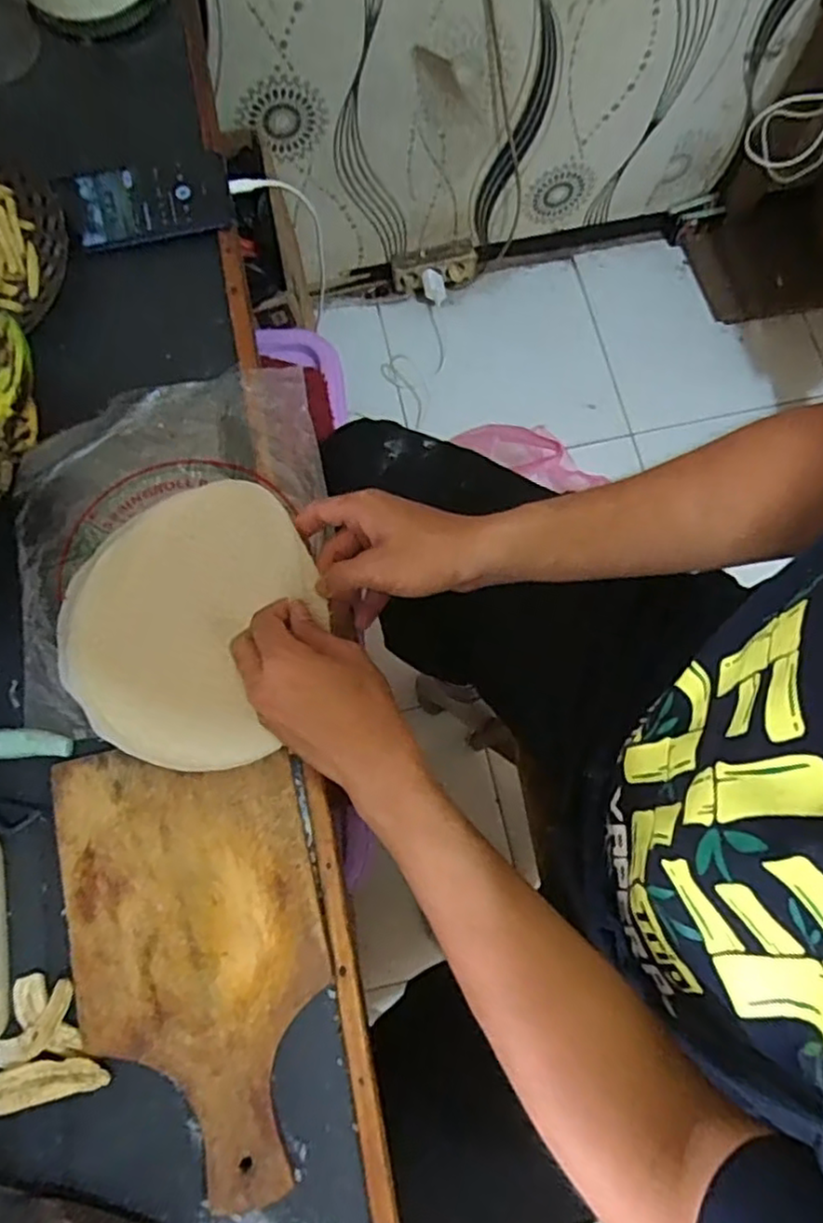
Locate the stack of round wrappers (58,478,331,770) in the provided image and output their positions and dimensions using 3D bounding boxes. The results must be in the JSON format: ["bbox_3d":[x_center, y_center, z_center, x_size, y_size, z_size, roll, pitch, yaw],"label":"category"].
[{"bbox_3d":[-0.158,0.003,0.483,0.184,0.052,0.200,28,78,6],"label":"stack of round wrappers"}]

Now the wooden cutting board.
[{"bbox_3d":[-0.142,0.230,0.451,0.158,0.010,0.282,-13,77,-3],"label":"wooden cutting board"}]

